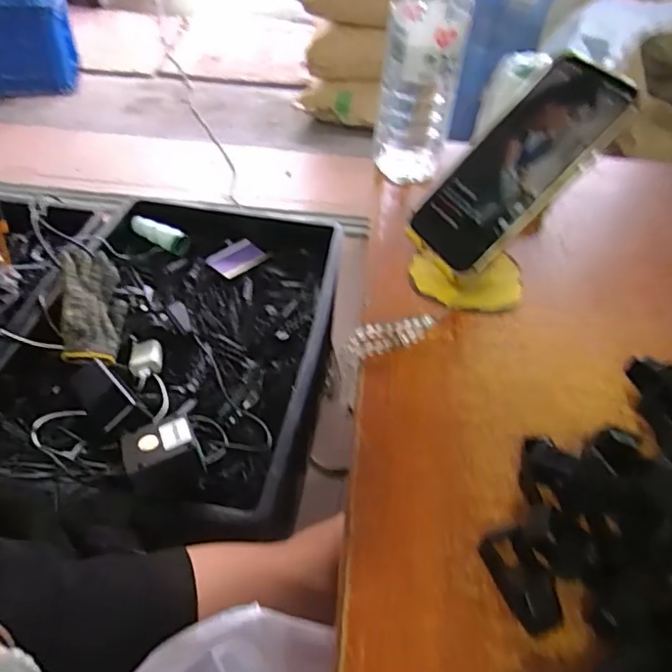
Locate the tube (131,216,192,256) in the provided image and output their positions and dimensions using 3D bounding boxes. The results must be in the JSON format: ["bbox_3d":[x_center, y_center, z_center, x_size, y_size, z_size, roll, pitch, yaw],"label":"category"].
[{"bbox_3d":[-0.315,-0.178,1.006,0.118,0.038,0.030,23,48,18],"label":"tube"}]

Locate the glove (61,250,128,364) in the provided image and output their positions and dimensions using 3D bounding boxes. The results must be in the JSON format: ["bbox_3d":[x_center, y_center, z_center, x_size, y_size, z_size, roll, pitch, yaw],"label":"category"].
[{"bbox_3d":[-0.362,-0.053,0.832,0.076,0.079,0.205,-7,47,-11],"label":"glove"}]

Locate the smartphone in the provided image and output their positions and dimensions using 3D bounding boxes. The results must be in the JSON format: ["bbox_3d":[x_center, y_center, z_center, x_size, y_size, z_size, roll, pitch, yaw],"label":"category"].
[{"bbox_3d":[0.131,-0.122,0.404,0.165,0.013,0.074,-47,52,13],"label":"smartphone"}]

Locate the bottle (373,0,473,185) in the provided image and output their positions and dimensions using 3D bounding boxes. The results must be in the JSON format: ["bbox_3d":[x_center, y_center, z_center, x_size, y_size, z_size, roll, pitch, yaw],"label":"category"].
[{"bbox_3d":[0.079,-0.244,0.516,0.071,0.205,0.066,7,45,3],"label":"bottle"}]

